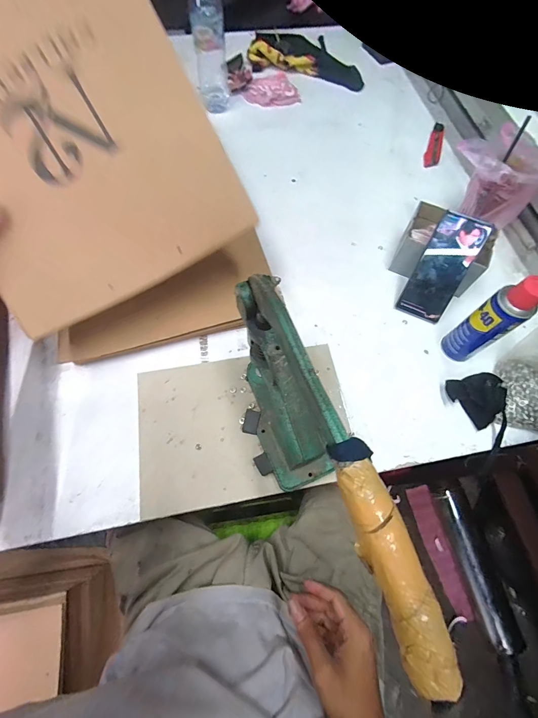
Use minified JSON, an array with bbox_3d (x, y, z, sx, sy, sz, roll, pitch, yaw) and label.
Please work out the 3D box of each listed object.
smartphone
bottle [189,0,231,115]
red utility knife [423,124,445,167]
[{"bbox_3d":[0.280,-0.144,0.521,0.074,0.164,0.009,25,27,8],"label":"smartphone"},{"bbox_3d":[-0.123,-0.665,0.681,0.064,0.217,0.069,12,67,3],"label":"bottle"},{"bbox_3d":[0.381,-0.490,0.733,0.033,0.010,0.149,21,68,7],"label":"red utility knife"}]

